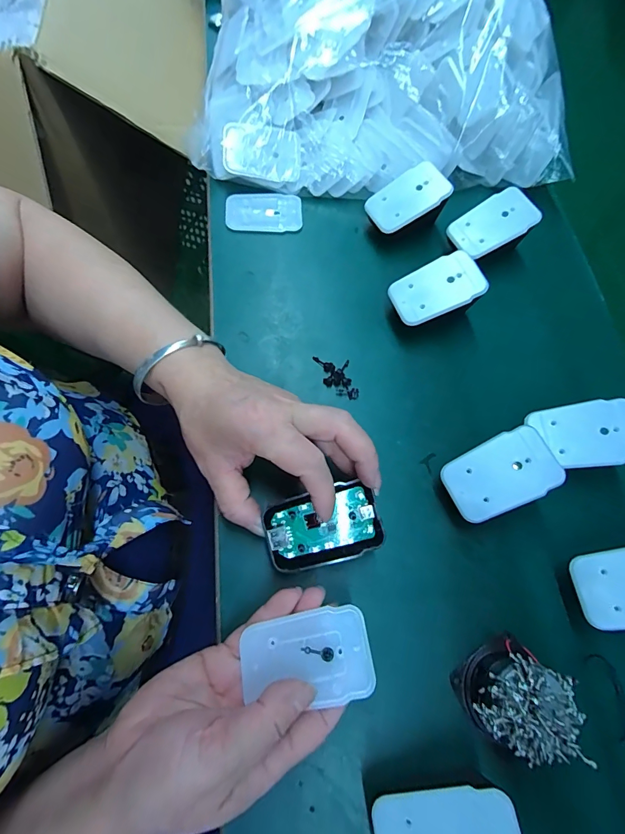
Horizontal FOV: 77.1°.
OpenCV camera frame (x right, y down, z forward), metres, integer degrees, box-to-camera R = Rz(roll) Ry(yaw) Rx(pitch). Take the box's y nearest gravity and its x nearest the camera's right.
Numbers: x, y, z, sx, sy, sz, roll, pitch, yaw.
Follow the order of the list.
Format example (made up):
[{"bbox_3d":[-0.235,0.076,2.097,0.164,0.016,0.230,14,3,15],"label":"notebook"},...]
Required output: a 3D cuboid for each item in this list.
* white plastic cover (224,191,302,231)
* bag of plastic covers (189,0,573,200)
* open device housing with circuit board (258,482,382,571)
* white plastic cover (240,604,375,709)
[{"bbox_3d":[-0.046,-0.195,0.374,0.071,0.007,0.043,1,70,-2],"label":"white plastic cover"},{"bbox_3d":[0.066,-0.350,0.386,0.340,0.112,0.253,3,70,-1],"label":"bag of plastic covers"},{"bbox_3d":[0.006,0.068,0.243,0.069,0.006,0.044,-16,86,-3],"label":"open device housing with circuit board"},{"bbox_3d":[-0.003,0.131,0.214,0.069,0.008,0.043,-7,69,-5],"label":"white plastic cover"}]

